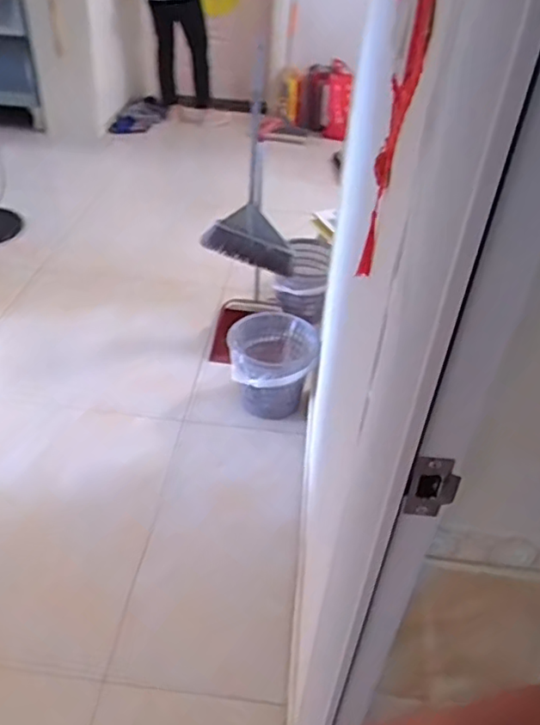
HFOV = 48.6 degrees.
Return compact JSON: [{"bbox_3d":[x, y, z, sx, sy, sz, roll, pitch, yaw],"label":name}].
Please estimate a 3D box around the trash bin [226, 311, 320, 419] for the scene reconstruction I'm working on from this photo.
[{"bbox_3d":[0.001,0.021,1.955,0.274,0.258,0.274,3,38,-2],"label":"trash bin"}]

